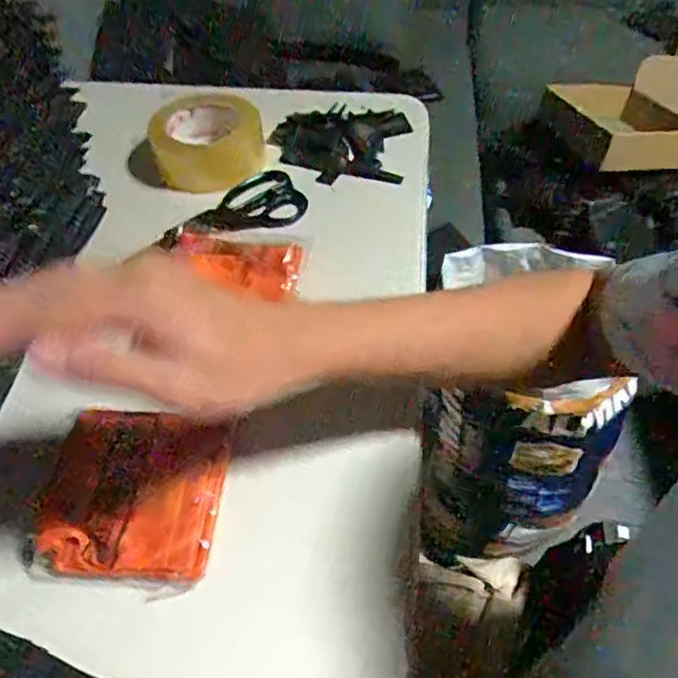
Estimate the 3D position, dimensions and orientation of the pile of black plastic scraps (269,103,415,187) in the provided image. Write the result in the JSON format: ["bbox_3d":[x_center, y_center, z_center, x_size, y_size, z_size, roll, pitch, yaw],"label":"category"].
[{"bbox_3d":[-0.001,-0.228,0.688,0.150,0.030,0.132,4,50,4],"label":"pile of black plastic scraps"}]

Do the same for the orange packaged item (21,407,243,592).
[{"bbox_3d":[-0.140,0.103,0.415,0.119,0.025,0.114,5,50,5],"label":"orange packaged item"}]

